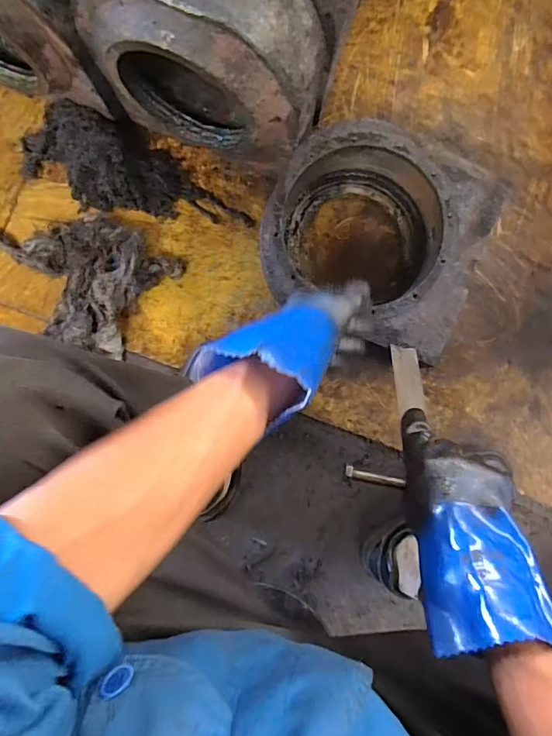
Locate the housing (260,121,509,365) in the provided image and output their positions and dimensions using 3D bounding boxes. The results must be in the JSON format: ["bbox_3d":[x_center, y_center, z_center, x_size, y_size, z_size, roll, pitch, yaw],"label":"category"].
[{"bbox_3d":[0.146,-0.194,0.675,0.294,0.115,0.275,27,90,1],"label":"housing"}]

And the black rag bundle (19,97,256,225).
[{"bbox_3d":[-0.224,-0.319,0.712,0.382,0.073,0.139,11,90,1],"label":"black rag bundle"}]

